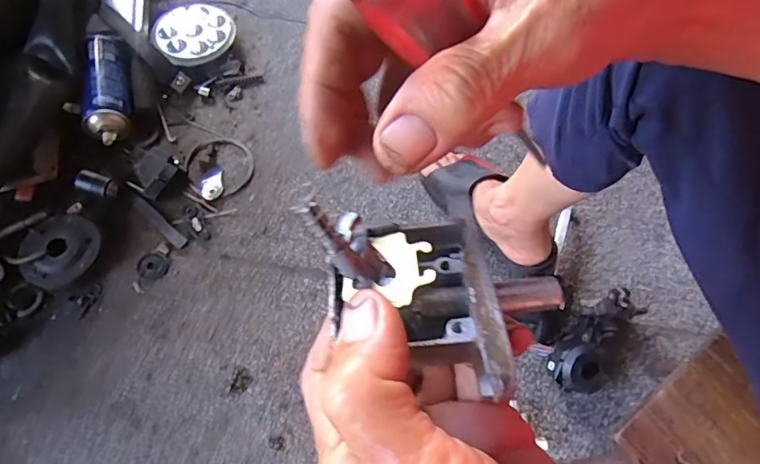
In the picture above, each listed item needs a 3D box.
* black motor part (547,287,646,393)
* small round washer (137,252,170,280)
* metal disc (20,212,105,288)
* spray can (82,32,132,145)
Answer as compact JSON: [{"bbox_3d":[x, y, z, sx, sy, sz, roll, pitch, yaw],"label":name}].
[{"bbox_3d":[0.267,0.130,0.615,0.068,0.064,0.159,41,71,18],"label":"black motor part"},{"bbox_3d":[-0.306,0.045,0.680,0.040,0.004,0.036,19,66,10],"label":"small round washer"},{"bbox_3d":[-0.423,0.019,0.668,0.093,0.029,0.096,0,64,1],"label":"metal disc"},{"bbox_3d":[-0.406,-0.211,0.764,0.062,0.070,0.189,-8,65,-5],"label":"spray can"}]

